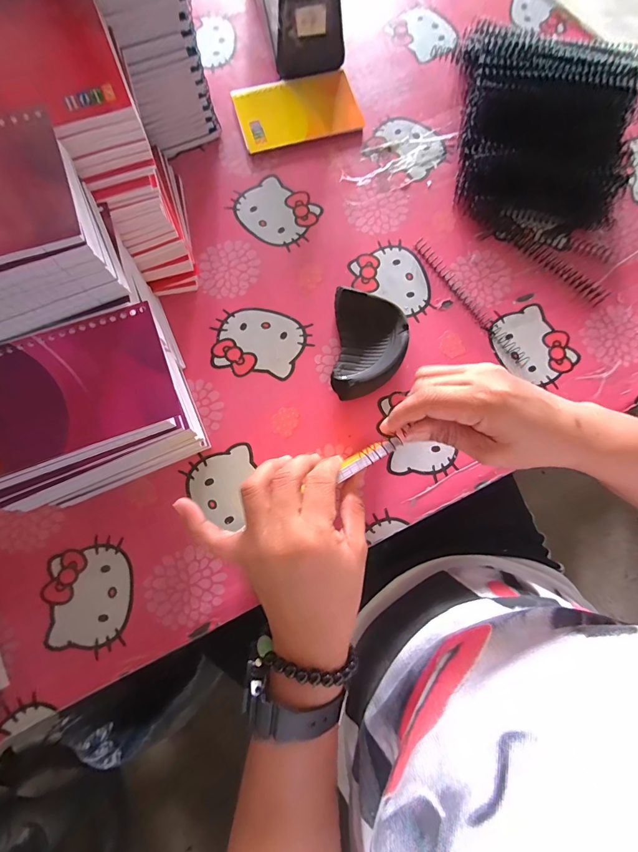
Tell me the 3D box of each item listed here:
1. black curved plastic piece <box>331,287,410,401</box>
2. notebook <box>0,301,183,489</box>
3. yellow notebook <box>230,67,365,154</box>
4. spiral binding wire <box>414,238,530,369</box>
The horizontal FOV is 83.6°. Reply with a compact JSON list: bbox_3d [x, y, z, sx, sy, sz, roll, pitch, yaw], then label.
[{"bbox_3d":[0.047,-0.073,0.333,0.066,0.028,0.097,3,78,0],"label":"black curved plastic piece"},{"bbox_3d":[-0.162,-0.018,0.222,0.138,0.018,0.081,-20,79,-5],"label":"notebook"},{"bbox_3d":[-0.024,-0.350,0.396,0.130,0.008,0.079,-14,79,-4],"label":"yellow notebook"},{"bbox_3d":[0.151,-0.125,0.357,0.015,0.008,0.162,-36,81,-7],"label":"spiral binding wire"}]

